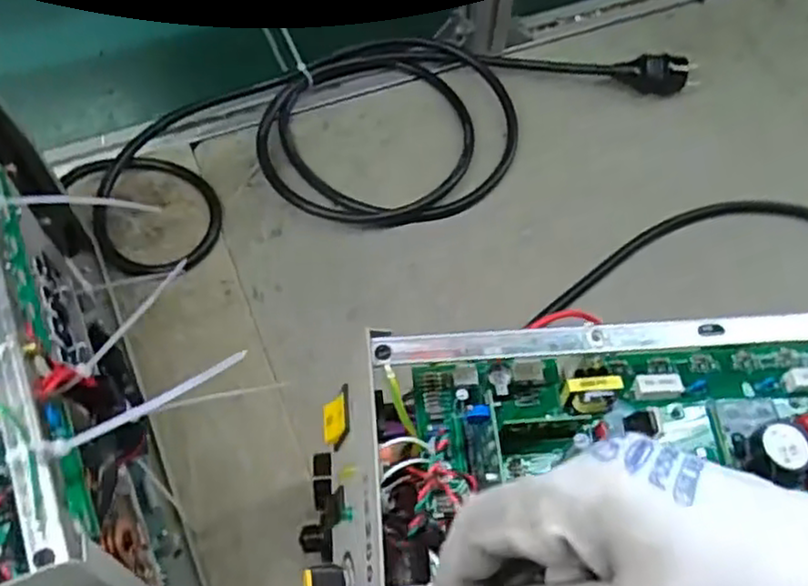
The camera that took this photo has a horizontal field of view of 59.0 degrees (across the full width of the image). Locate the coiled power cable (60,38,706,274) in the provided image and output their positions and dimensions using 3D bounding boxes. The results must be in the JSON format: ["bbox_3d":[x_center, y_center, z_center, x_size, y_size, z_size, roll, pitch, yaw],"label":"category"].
[{"bbox_3d":[-0.009,-0.168,0.700,0.612,0.039,0.230,-15,61,-10],"label":"coiled power cable"}]

